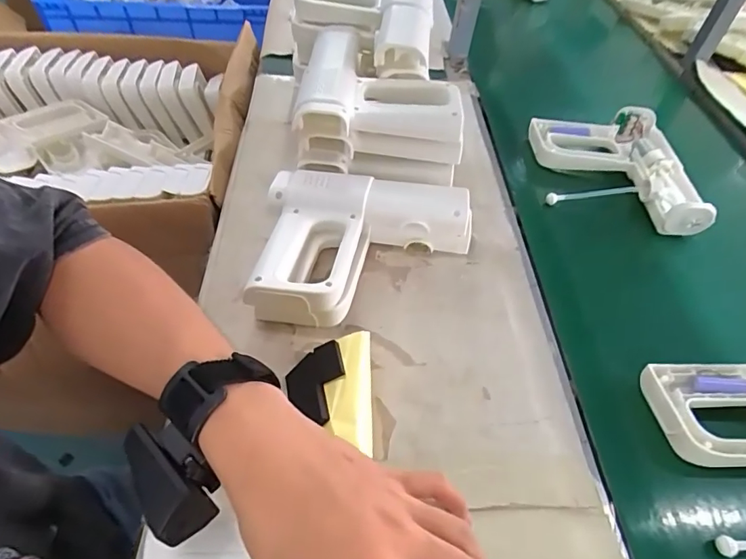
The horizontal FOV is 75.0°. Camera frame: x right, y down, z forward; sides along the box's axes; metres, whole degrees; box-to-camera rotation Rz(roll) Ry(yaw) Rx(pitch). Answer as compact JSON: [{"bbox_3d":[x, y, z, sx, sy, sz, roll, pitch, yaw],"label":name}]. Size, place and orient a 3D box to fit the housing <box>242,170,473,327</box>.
[{"bbox_3d":[-0.007,-0.030,0.492,0.206,0.061,0.164,5,49,0],"label":"housing"}]

